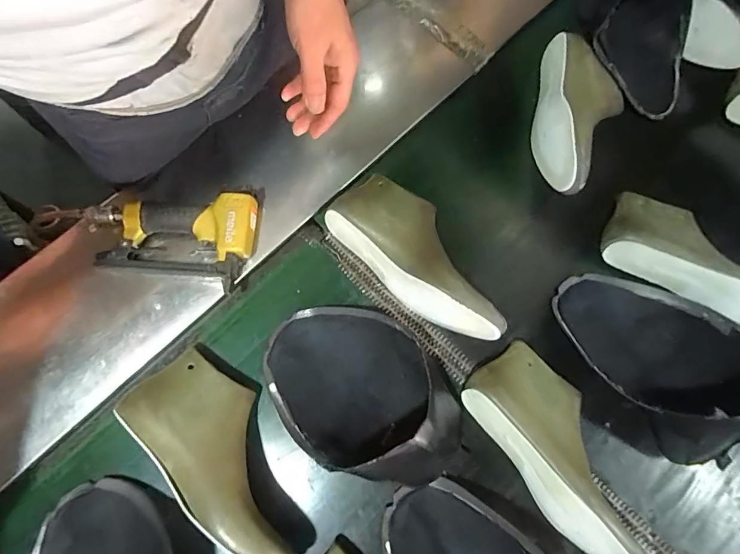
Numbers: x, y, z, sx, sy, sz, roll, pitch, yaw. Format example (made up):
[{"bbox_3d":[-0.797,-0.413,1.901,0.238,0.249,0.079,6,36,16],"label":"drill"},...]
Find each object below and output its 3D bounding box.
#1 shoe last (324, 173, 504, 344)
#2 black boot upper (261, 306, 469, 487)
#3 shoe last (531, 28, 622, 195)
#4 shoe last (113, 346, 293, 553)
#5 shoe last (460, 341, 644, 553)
[{"bbox_3d":[0.073,-0.031,0.559,0.269,0.093,0.121,44,78,9],"label":"shoe last"},{"bbox_3d":[-0.012,0.139,0.498,0.263,0.115,0.177,42,78,9],"label":"black boot upper"},{"bbox_3d":[0.324,-0.248,0.633,0.116,0.109,0.266,13,75,2],"label":"shoe last"},{"bbox_3d":[-0.169,0.212,0.482,0.109,0.085,0.272,-43,80,-11],"label":"shoe last"},{"bbox_3d":[0.237,0.214,0.501,0.120,0.100,0.265,-33,78,-9],"label":"shoe last"}]

